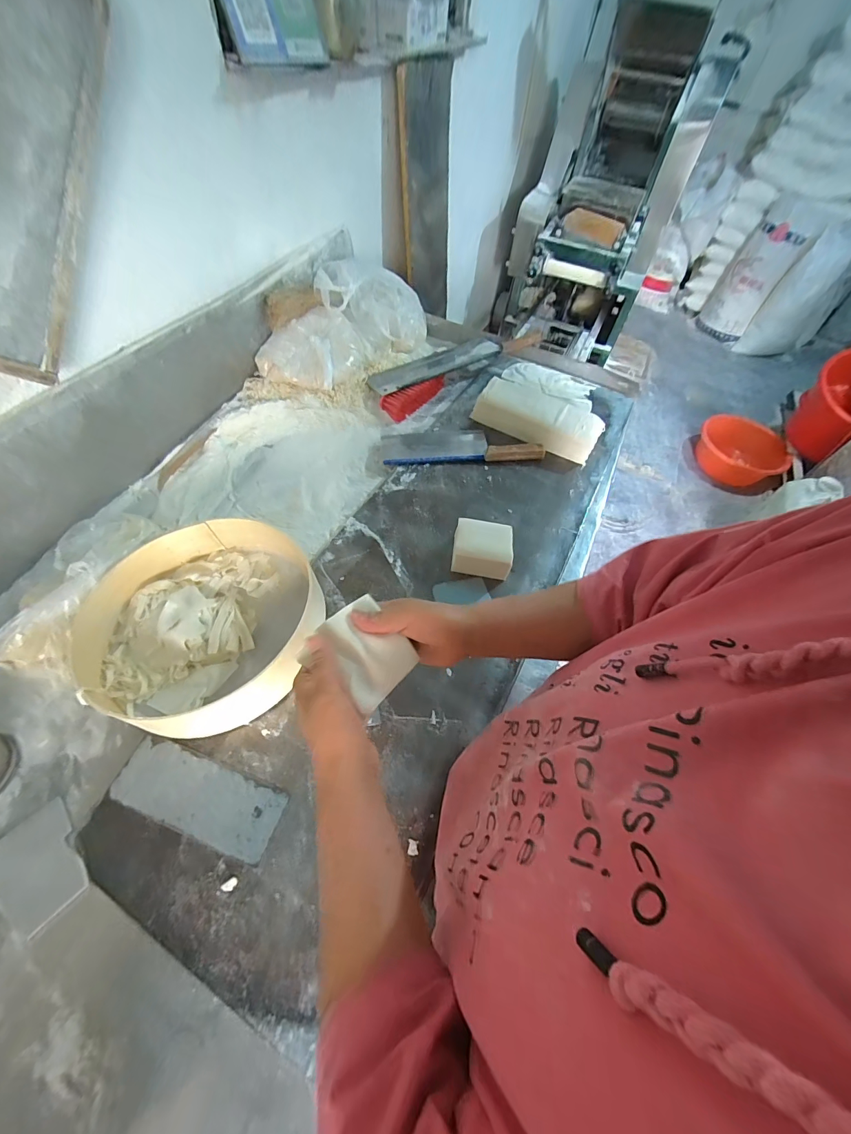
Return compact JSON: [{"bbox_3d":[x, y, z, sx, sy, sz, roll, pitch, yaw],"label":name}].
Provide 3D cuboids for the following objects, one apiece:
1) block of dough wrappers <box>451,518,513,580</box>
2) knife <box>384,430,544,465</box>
[{"bbox_3d":[0.091,-0.029,0.636,0.090,0.055,0.078,9,58,2],"label":"block of dough wrappers"},{"bbox_3d":[0.073,-0.251,0.789,0.318,0.024,0.102,-1,59,-5],"label":"knife"}]

